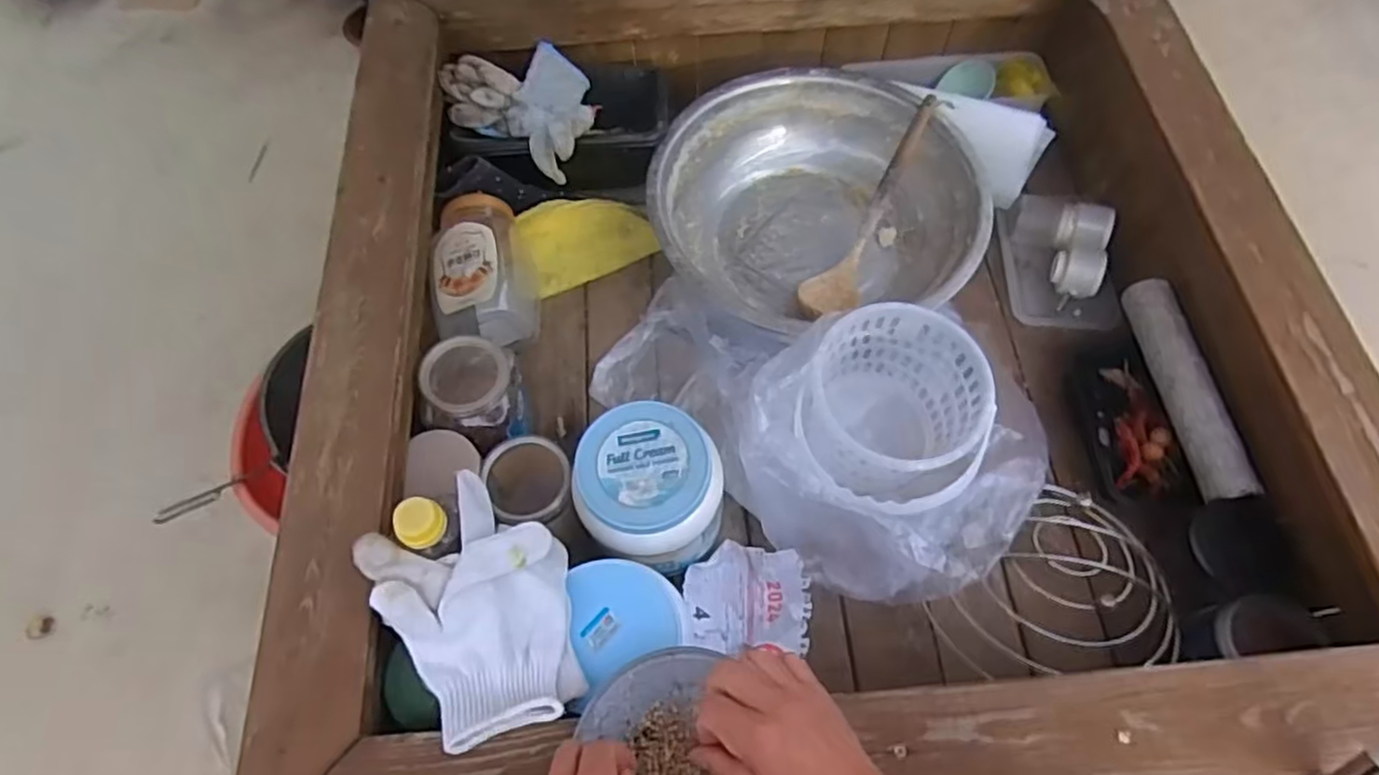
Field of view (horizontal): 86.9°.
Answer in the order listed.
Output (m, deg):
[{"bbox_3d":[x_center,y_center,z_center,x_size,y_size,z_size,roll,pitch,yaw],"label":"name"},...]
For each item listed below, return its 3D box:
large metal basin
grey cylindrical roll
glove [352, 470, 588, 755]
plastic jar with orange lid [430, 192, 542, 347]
[{"bbox_3d":[0.146,-0.219,0.893,0.382,0.105,0.344,-7,64,-4],"label":"large metal basin"},{"bbox_3d":[0.513,-0.003,0.752,0.041,0.043,0.248,-4,64,-2],"label":"grey cylindrical roll"},{"bbox_3d":[-0.153,0.161,0.546,0.129,0.055,0.190,-31,67,-14],"label":"glove"},{"bbox_3d":[-0.234,-0.133,0.835,0.105,0.080,0.187,-8,64,-4],"label":"plastic jar with orange lid"}]

